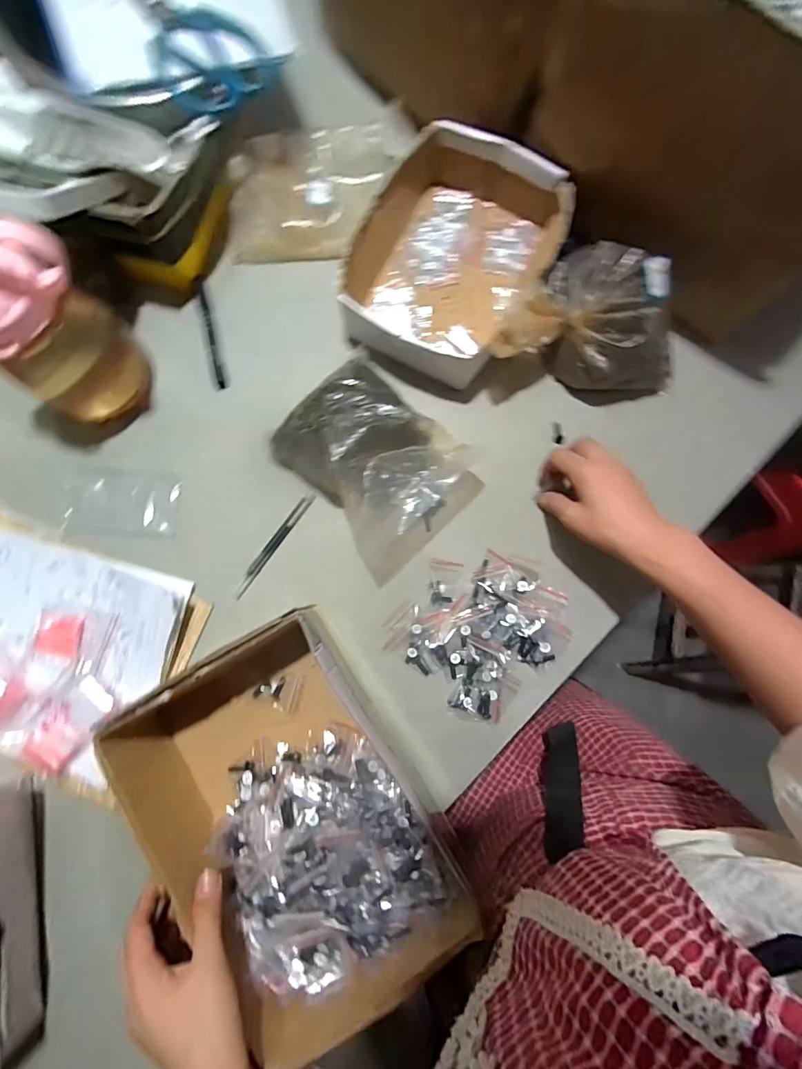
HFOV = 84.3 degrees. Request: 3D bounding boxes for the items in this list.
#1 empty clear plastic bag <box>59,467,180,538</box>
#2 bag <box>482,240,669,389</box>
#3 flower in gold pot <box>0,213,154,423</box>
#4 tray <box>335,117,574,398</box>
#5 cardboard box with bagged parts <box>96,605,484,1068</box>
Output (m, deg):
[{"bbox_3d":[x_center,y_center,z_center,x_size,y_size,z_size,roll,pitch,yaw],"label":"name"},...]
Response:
[{"bbox_3d":[-0.305,-0.035,0.486,0.118,0.004,0.071,3,83,-4],"label":"empty clear plastic bag"},{"bbox_3d":[0.204,-0.221,0.467,0.203,0.100,0.119,11,82,0],"label":"bag"},{"bbox_3d":[-0.326,-0.186,0.406,0.093,0.193,0.113,34,82,4],"label":"flower in gold pot"},{"bbox_3d":[0.055,-0.305,0.491,0.189,0.067,0.245,26,84,4],"label":"tray"},{"bbox_3d":[-0.101,0.247,0.407,0.221,0.102,0.313,-30,86,-6],"label":"cardboard box with bagged parts"}]

